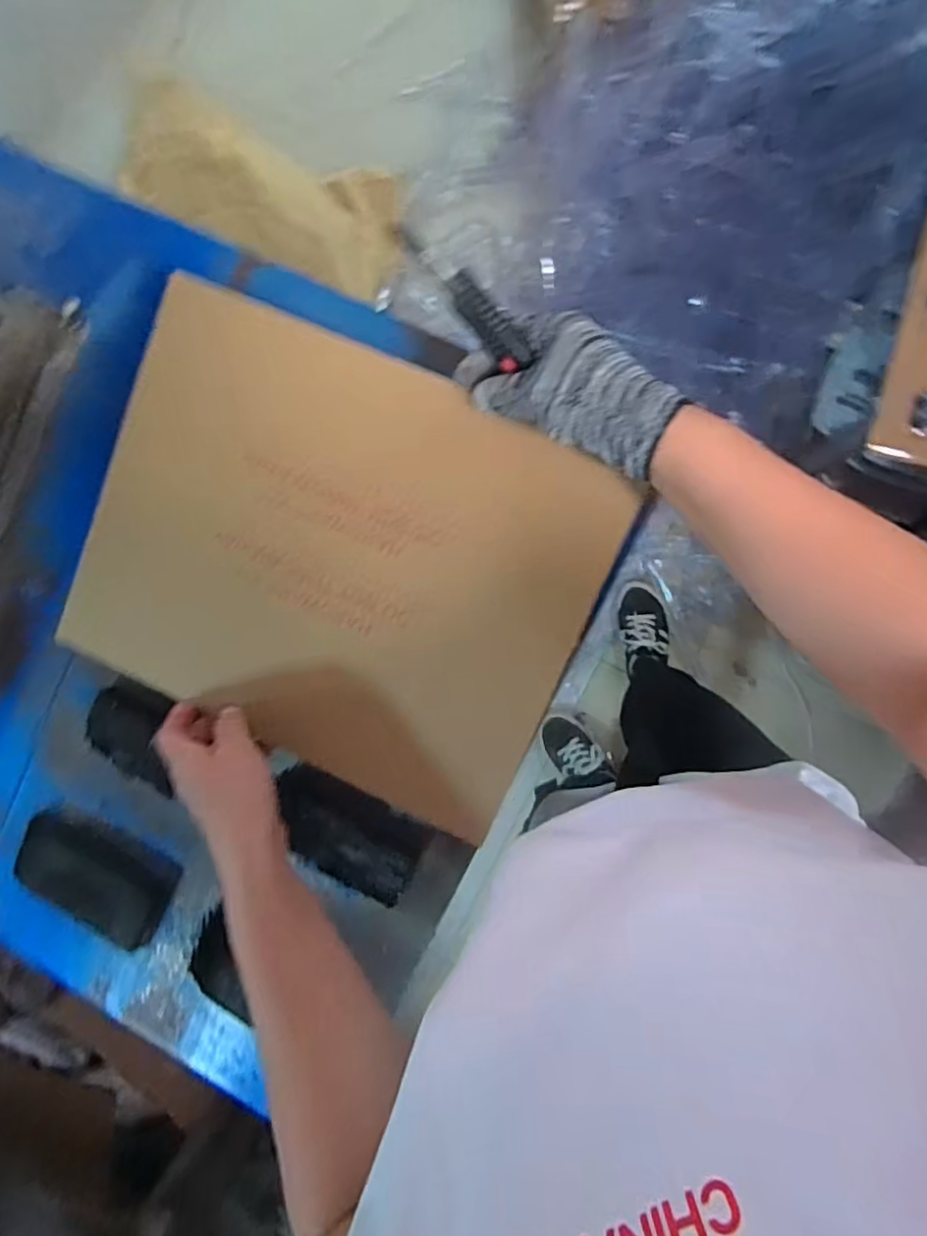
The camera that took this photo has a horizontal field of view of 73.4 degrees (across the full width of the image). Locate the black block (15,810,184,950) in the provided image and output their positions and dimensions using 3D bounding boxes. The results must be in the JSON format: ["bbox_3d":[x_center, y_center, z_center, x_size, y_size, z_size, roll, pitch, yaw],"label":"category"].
[{"bbox_3d":[-0.341,0.235,0.577,0.147,0.033,0.089,23,95,6],"label":"black block"}]

